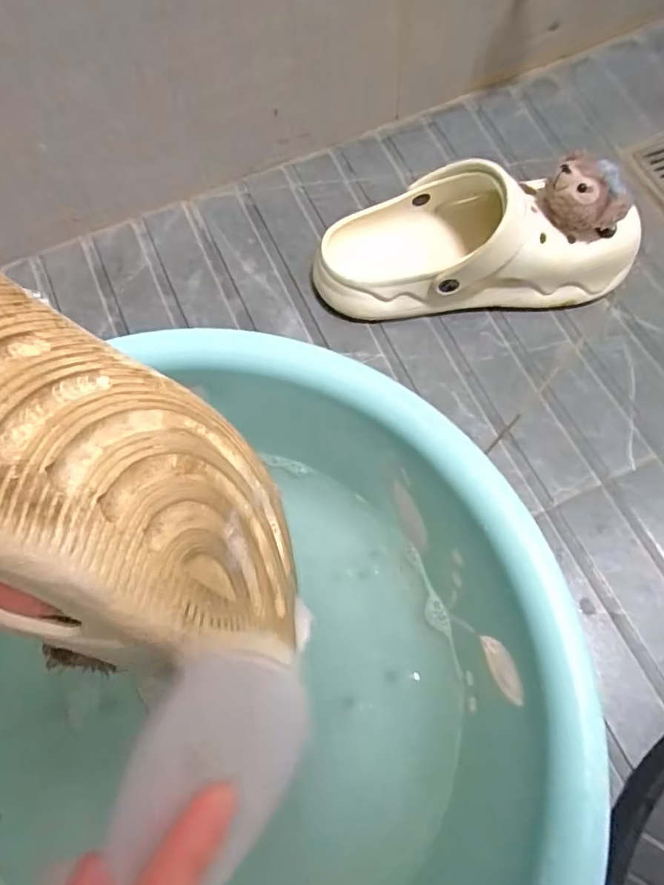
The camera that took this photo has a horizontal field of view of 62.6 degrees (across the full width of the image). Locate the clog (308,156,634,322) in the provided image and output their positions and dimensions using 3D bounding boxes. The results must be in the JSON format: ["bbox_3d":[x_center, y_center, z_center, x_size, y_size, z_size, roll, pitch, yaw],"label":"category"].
[{"bbox_3d":[0.114,-0.171,0.444,0.244,0.096,0.097,-5,73,1],"label":"clog"}]

